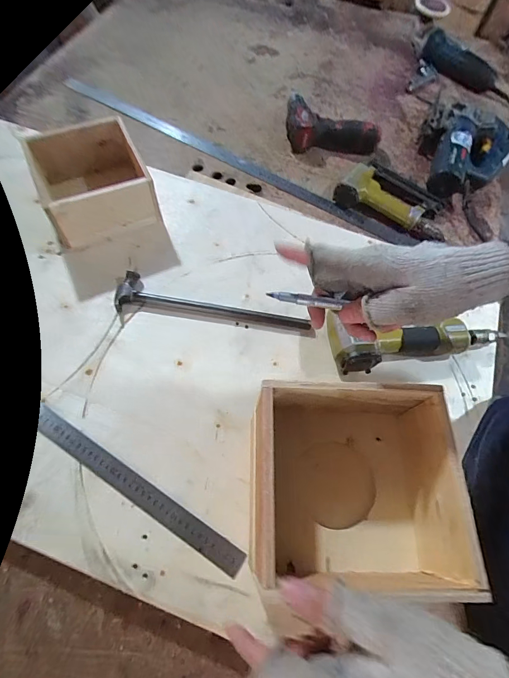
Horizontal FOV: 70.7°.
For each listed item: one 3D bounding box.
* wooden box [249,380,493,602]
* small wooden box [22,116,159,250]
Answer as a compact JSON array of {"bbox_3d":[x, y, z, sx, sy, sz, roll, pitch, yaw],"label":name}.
[{"bbox_3d":[0.086,0.133,0.331,0.163,0.098,0.161,2,65,-3],"label":"wooden box"},{"bbox_3d":[-0.279,-0.276,0.625,0.166,0.096,0.192,-22,69,-13],"label":"small wooden box"}]

